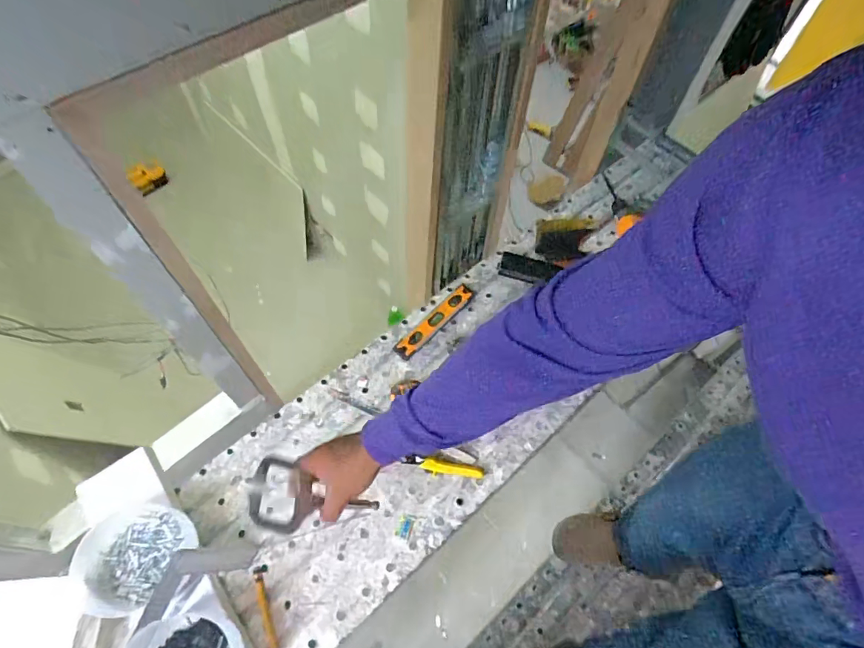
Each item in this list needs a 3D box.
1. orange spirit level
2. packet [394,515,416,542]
[{"bbox_3d":[0.009,-0.010,1.010,0.041,0.019,0.224,39,66,19],"label":"orange spirit level"},{"bbox_3d":[-0.046,0.345,0.815,0.025,0.009,0.040,16,60,8],"label":"packet"}]

